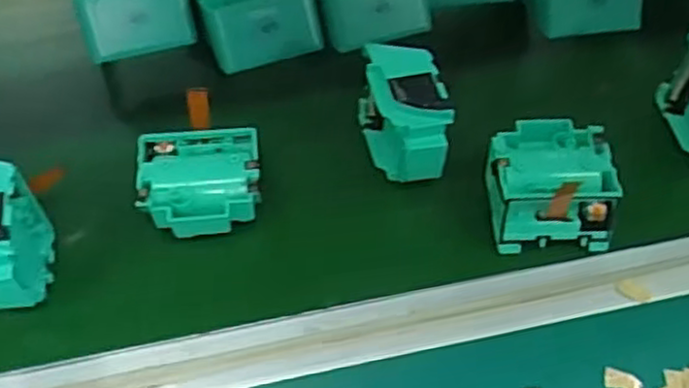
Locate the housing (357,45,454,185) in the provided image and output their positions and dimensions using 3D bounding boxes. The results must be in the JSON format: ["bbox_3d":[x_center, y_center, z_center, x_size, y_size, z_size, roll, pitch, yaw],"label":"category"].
[{"bbox_3d":[0.038,-0.048,0.473,0.042,0.069,0.080,-11,61,-8],"label":"housing"}]

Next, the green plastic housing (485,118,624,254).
[{"bbox_3d":[0.131,-0.009,0.465,0.076,0.043,0.082,-1,60,-2],"label":"green plastic housing"}]

